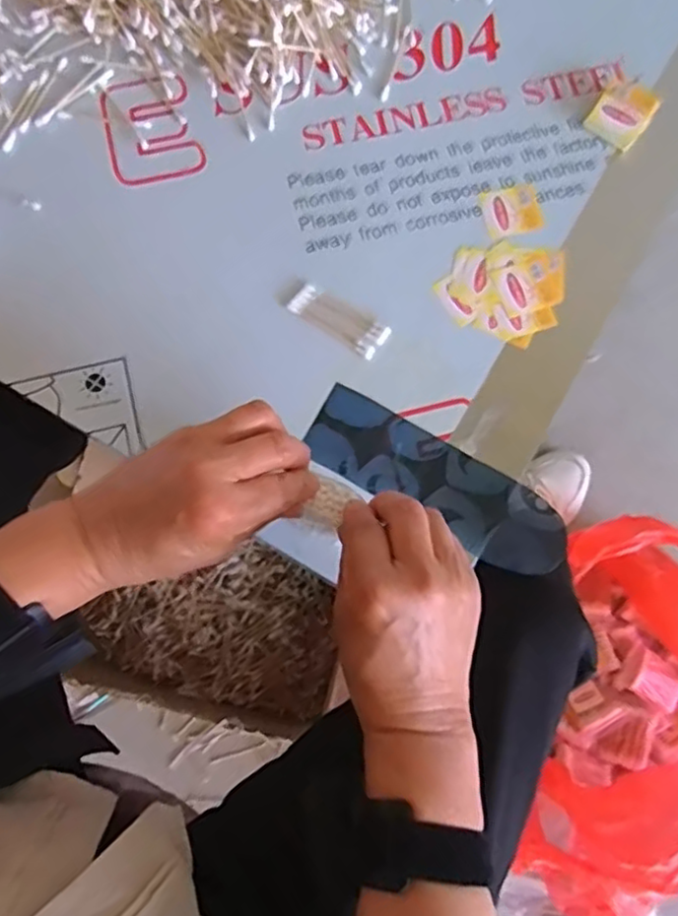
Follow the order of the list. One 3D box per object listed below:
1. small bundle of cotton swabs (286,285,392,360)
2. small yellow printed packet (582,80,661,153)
[{"bbox_3d":[0.000,-0.101,0.485,0.073,0.004,0.026,33,78,6],"label":"small bundle of cotton swabs"},{"bbox_3d":[0.224,-0.272,0.521,0.042,0.017,0.045,35,78,7],"label":"small yellow printed packet"}]

